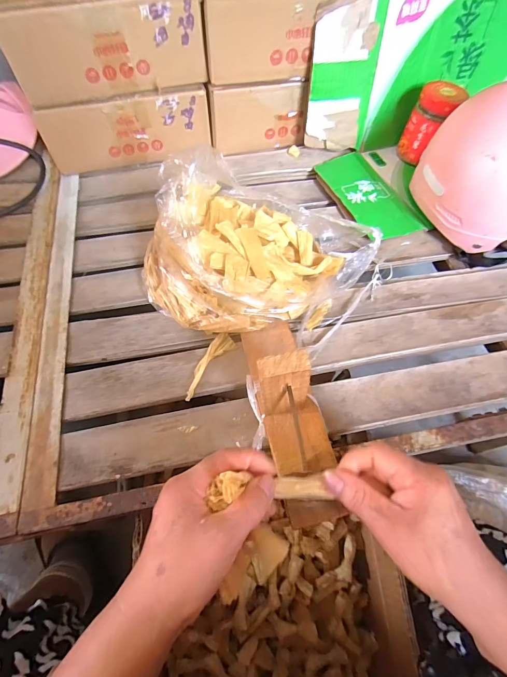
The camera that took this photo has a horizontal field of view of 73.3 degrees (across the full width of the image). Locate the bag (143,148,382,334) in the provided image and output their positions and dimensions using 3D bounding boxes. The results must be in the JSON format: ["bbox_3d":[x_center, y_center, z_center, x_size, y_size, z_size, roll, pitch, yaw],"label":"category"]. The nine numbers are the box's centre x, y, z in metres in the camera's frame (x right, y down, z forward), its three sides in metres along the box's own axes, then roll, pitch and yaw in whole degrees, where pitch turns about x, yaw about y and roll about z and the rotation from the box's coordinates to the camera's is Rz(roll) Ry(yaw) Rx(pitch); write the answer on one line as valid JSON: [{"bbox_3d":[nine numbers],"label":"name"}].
[{"bbox_3d":[-0.004,-0.106,0.390,0.238,0.162,0.187,35,63,15],"label":"bag"}]

